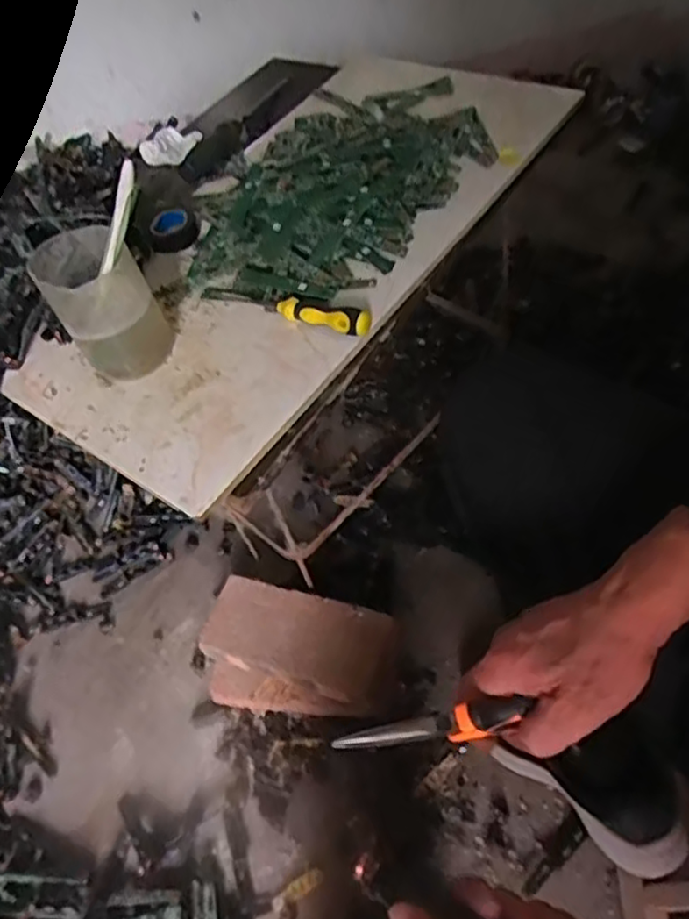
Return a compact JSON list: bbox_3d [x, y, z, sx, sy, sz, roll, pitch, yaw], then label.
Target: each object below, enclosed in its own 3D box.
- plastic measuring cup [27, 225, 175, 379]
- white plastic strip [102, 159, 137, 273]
[{"bbox_3d":[-0.188,-0.121,0.538,0.076,0.094,0.080,-6,53,9],"label":"plastic measuring cup"},{"bbox_3d":[-0.164,-0.177,0.500,0.013,0.088,0.011,-2,47,-35],"label":"white plastic strip"}]

